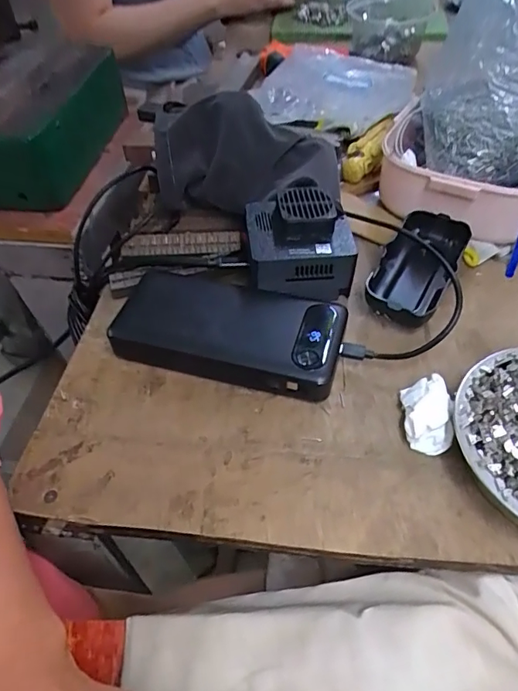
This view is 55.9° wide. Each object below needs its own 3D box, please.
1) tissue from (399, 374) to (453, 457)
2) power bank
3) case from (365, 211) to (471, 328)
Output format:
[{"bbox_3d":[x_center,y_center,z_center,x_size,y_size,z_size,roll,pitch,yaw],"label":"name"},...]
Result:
[{"bbox_3d":[0.100,0.042,0.295,0.026,0.021,0.043,2,53,5],"label":"tissue"},{"bbox_3d":[-0.022,-0.013,0.340,0.156,0.026,0.073,13,55,14],"label":"power bank"},{"bbox_3d":[0.120,-0.059,0.370,0.050,0.025,0.111,23,58,20],"label":"case"}]

